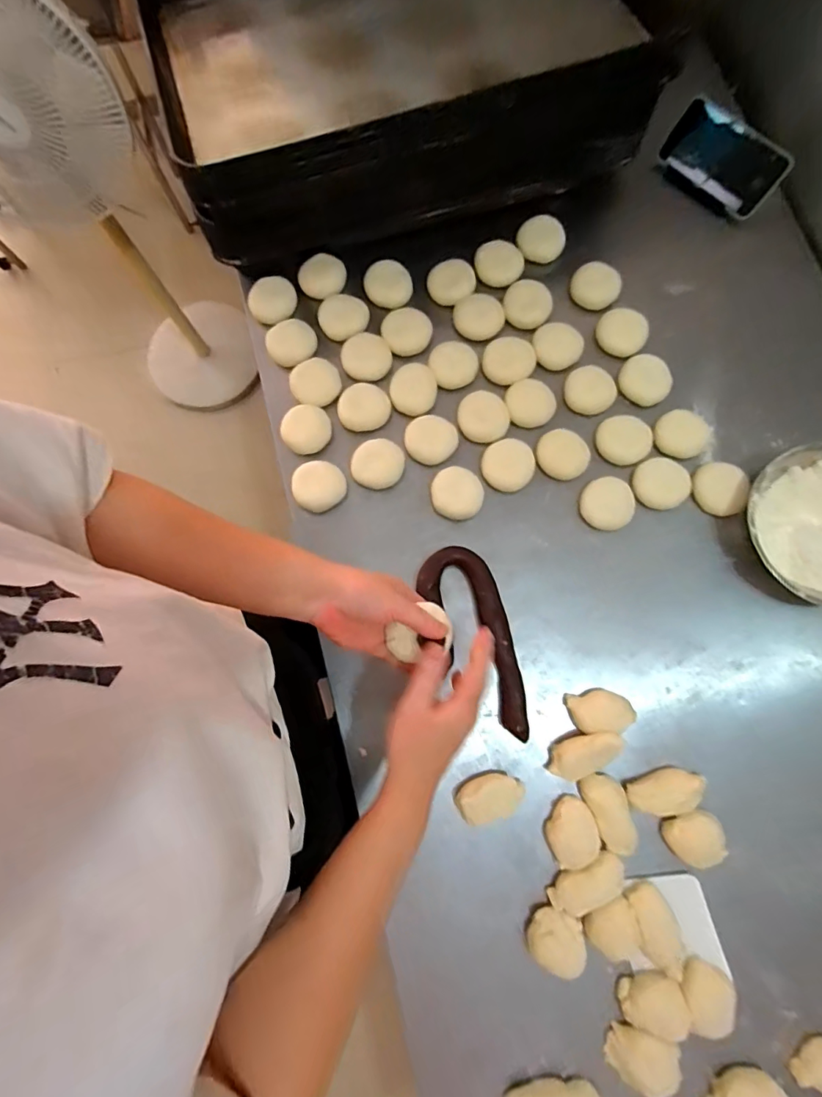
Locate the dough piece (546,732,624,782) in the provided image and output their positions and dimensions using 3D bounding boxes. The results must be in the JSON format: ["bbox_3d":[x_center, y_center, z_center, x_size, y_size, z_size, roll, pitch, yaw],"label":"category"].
[{"bbox_3d":[0.191,0.227,0.535,0.082,0.023,0.042,-30,80,15],"label":"dough piece"}]

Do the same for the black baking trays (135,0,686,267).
[{"bbox_3d":[-0.017,-0.642,0.637,0.571,0.178,0.431,-14,78,-2],"label":"black baking trays"}]

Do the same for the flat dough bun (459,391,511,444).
[{"bbox_3d":[0.092,-0.168,0.623,0.062,0.010,0.065,4,78,2],"label":"flat dough bun"}]

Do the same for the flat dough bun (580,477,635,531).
[{"bbox_3d":[0.240,-0.054,0.596,0.062,0.018,0.060,0,78,1],"label":"flat dough bun"}]

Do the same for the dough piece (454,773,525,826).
[{"bbox_3d":[0.086,0.272,0.537,0.072,0.030,0.041,-14,78,-2],"label":"dough piece"}]

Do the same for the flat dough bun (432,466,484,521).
[{"bbox_3d":[0.057,-0.068,0.599,0.061,0.010,0.064,0,78,1],"label":"flat dough bun"}]

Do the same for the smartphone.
[{"bbox_3d":[0.426,-0.530,0.669,0.161,0.081,0.011,42,43,7],"label":"smartphone"}]

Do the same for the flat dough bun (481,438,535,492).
[{"bbox_3d":[0.121,-0.105,0.609,0.062,0.019,0.066,0,78,1],"label":"flat dough bun"}]

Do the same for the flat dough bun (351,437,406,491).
[{"bbox_3d":[-0.041,-0.105,0.612,0.062,0.014,0.060,0,78,1],"label":"flat dough bun"}]

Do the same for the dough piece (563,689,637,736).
[{"bbox_3d":[0.214,0.184,0.554,0.072,0.024,0.045,1,78,1],"label":"dough piece"}]

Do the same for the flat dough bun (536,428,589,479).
[{"bbox_3d":[0.190,-0.117,0.614,0.064,0.013,0.061,0,78,1],"label":"flat dough bun"}]

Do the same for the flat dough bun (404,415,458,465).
[{"bbox_3d":[0.024,-0.138,0.615,0.062,0.018,0.061,0,78,1],"label":"flat dough bun"}]

